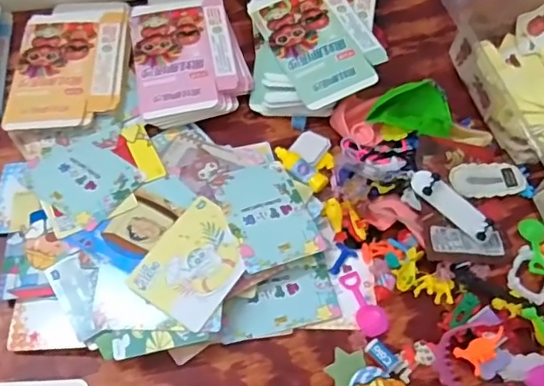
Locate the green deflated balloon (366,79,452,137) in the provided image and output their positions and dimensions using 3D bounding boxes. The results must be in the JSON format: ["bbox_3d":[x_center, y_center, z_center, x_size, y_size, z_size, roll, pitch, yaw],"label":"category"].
[{"bbox_3d":[0.114,-0.066,0.452,0.062,0.028,0.043,23,64,8],"label":"green deflated balloon"}]

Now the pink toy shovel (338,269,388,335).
[{"bbox_3d":[0.065,0.079,0.404,0.020,0.007,0.049,-22,66,-14],"label":"pink toy shovel"}]

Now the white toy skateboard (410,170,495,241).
[{"bbox_3d":[0.137,0.008,0.422,0.073,0.013,0.020,37,66,-9],"label":"white toy skateboard"}]

